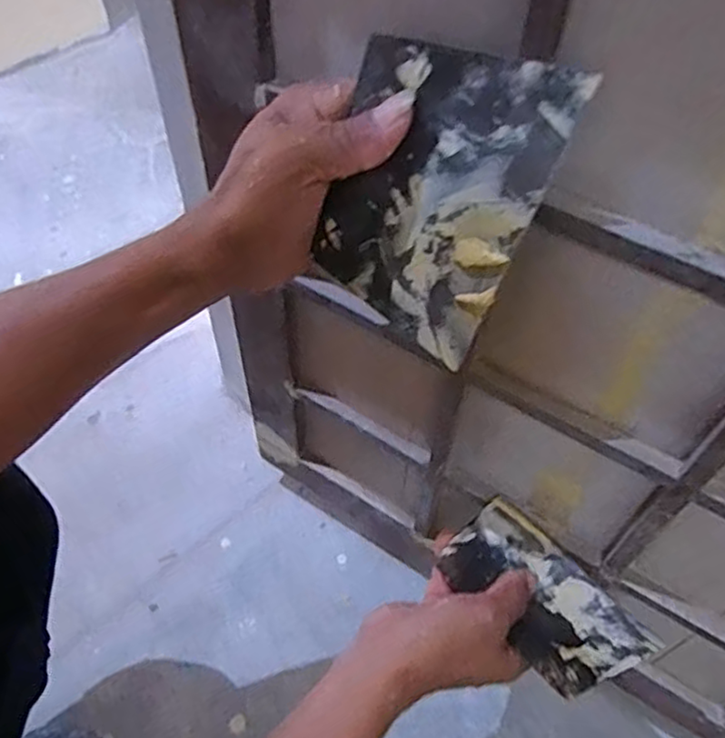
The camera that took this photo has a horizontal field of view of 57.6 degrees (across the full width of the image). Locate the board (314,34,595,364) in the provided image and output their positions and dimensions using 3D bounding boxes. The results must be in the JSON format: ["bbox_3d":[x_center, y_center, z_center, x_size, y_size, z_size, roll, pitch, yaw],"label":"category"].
[{"bbox_3d":[0.030,-0.079,0.310,0.094,0.142,0.004,30,38,14],"label":"board"}]

